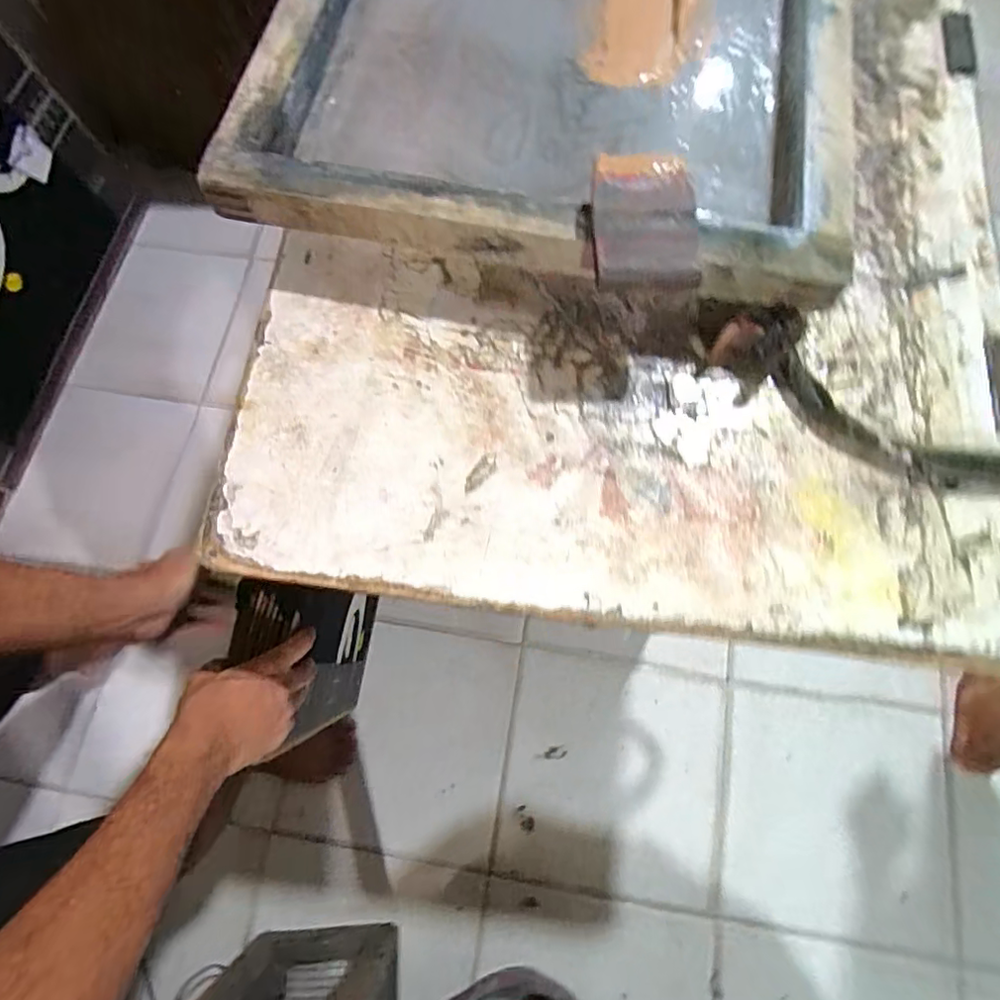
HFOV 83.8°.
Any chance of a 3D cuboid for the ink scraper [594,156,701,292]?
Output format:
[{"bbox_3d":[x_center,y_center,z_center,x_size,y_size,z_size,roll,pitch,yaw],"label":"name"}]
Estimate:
[{"bbox_3d":[0.096,-0.192,0.375,0.067,0.020,0.105,0,72,1],"label":"ink scraper"}]

